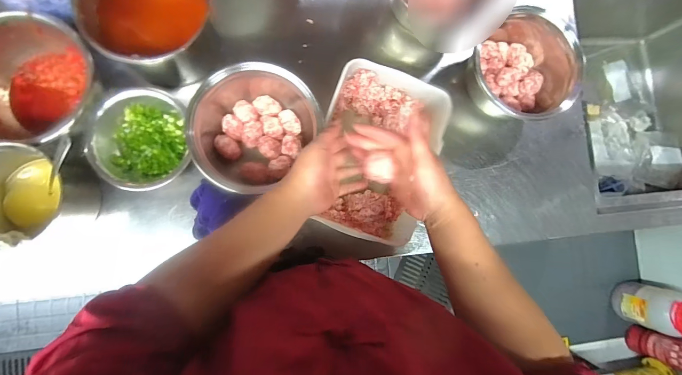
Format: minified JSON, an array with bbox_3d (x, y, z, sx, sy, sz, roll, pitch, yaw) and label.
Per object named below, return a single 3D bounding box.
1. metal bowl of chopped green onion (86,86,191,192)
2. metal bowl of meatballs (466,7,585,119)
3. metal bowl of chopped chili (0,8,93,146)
[{"bbox_3d":[-0.347,-0.084,0.562,0.153,0.056,0.179,-11,87,-8],"label":"metal bowl of chopped green onion"},{"bbox_3d":[0.357,-0.234,0.631,0.224,0.109,0.198,-42,91,-8],"label":"metal bowl of meatballs"},{"bbox_3d":[-0.497,-0.163,0.533,0.185,0.106,0.209,25,83,-4],"label":"metal bowl of chopped chili"}]

